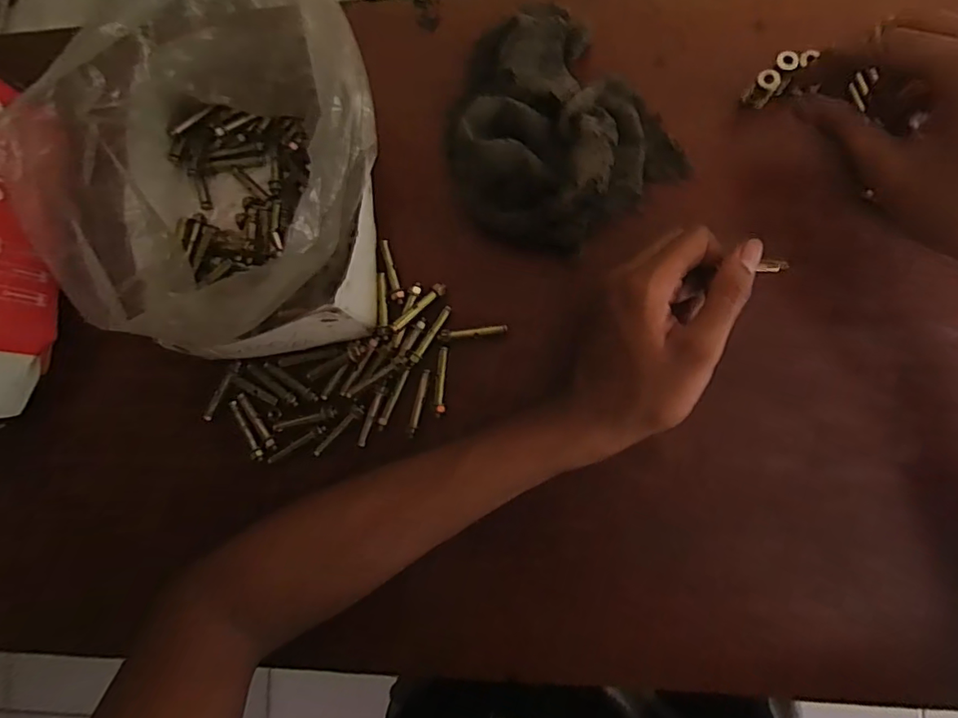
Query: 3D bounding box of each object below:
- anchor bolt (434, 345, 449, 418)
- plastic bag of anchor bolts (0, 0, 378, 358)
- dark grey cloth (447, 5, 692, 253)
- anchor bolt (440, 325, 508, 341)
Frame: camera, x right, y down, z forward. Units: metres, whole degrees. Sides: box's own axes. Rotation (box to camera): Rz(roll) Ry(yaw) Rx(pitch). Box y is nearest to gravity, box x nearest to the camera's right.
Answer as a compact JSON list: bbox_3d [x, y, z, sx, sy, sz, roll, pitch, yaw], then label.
[{"bbox_3d":[-0.025,0.015,0.369,0.007,0.004,0.046,1,85,7],"label":"anchor bolt"},{"bbox_3d":[-0.144,-0.111,0.339,0.184,0.118,0.197,-20,83,5],"label":"plastic bag of anchor bolts"},{"bbox_3d":[0.041,-0.153,0.359,0.133,0.053,0.150,-37,82,2],"label":"dark grey cloth"},{"bbox_3d":[-0.004,-0.018,0.371,0.046,0.004,0.008,-5,84,6],"label":"anchor bolt"}]

